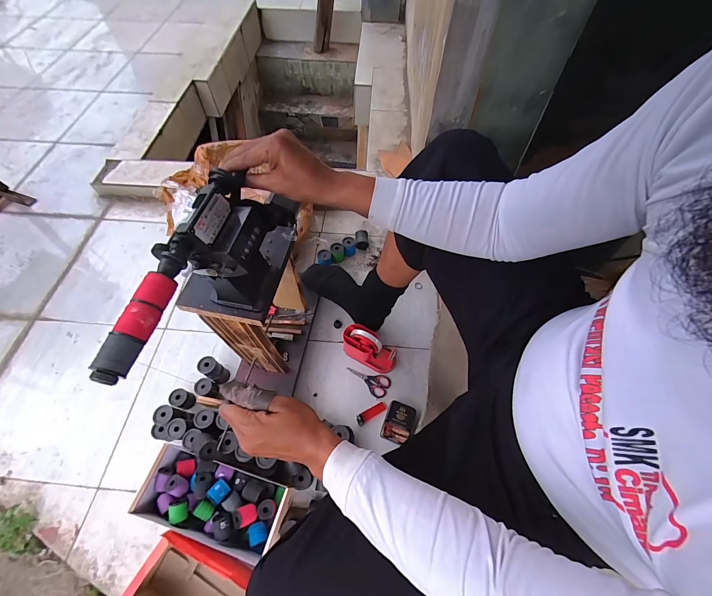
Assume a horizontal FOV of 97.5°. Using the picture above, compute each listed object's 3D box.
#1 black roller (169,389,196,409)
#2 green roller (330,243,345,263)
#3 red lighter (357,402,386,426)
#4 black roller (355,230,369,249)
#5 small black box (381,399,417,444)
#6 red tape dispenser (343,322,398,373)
[{"bbox_3d":[-0.435,0.254,0.785,0.045,0.050,0.042,0,60,0],"label":"black roller"},{"bbox_3d":[-0.060,-0.146,1.008,0.043,0.049,0.044,-8,60,-5],"label":"green roller"},{"bbox_3d":[0.038,0.291,0.789,0.080,0.006,0.026,-27,63,-15],"label":"red lighter"},{"bbox_3d":[0.019,-0.193,1.042,0.045,0.053,0.040,-5,60,-3],"label":"black roller"},{"bbox_3d":[0.104,0.305,0.764,0.068,0.024,0.090,18,61,10],"label":"small black box"},{"bbox_3d":[0.036,0.131,0.821,0.146,0.101,0.068,27,63,15],"label":"red tape dispenser"}]

